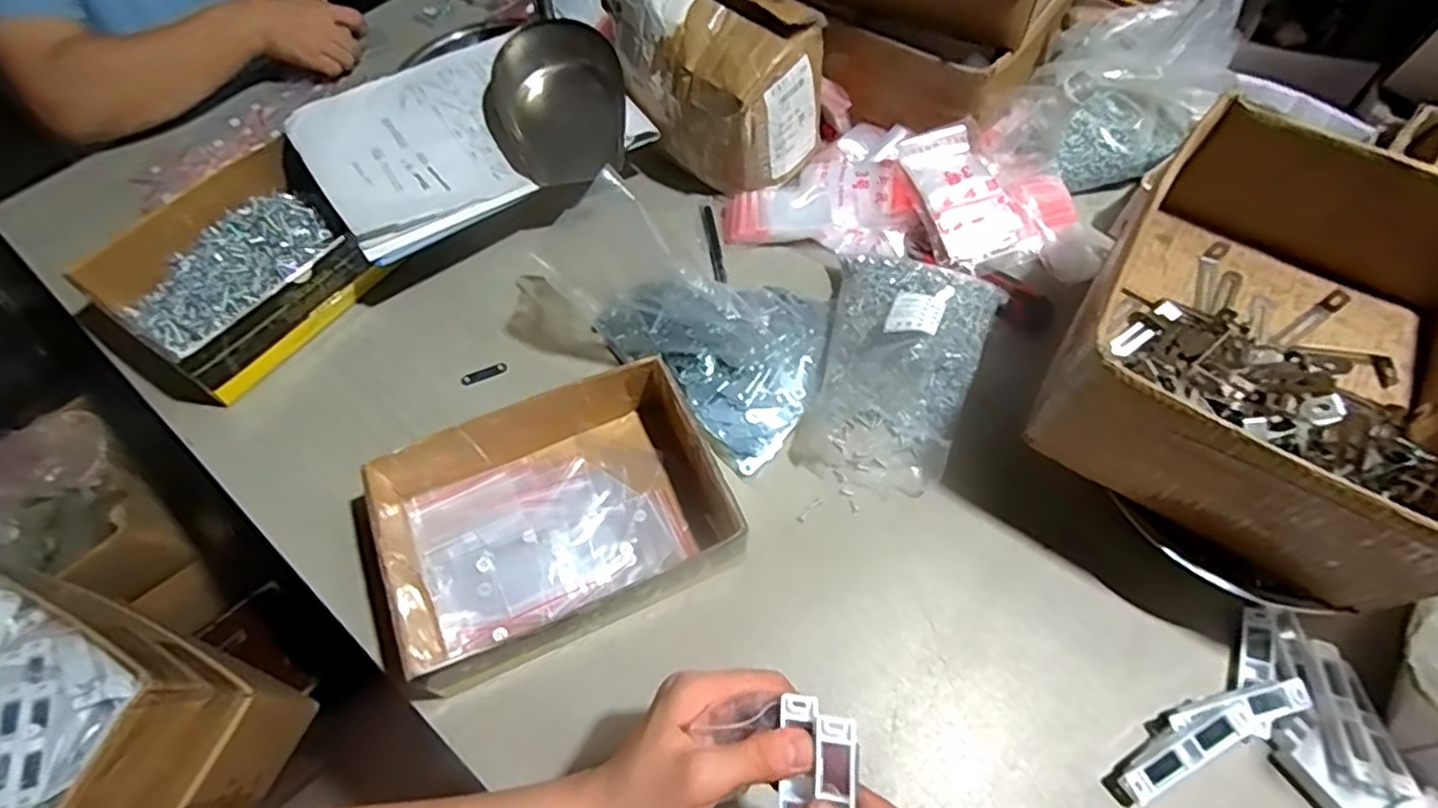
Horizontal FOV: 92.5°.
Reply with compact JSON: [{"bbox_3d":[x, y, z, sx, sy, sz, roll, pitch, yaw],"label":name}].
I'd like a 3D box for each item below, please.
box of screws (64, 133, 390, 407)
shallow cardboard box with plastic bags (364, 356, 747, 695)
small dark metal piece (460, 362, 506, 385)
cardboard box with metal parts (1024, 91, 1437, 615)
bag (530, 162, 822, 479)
[{"bbox_3d":[-0.465,-0.124,0.673,0.176,0.075,0.242,32,65,18],"label":"box of screws"},{"bbox_3d":[-0.129,0.089,0.547,0.250,0.070,0.181,-24,62,-12],"label":"shallow cardboard box with plastic bags"},{"bbox_3d":[-0.224,-0.028,0.658,0.042,0.004,0.011,-25,63,-13],"label":"small dark metal piece"},{"bbox_3d":[0.416,-0.044,0.499,0.246,0.117,0.305,29,64,17],"label":"cardboard box with metal parts"},{"bbox_3d":[-0.038,-0.097,0.662,0.324,0.039,0.186,35,66,19],"label":"bag"}]

